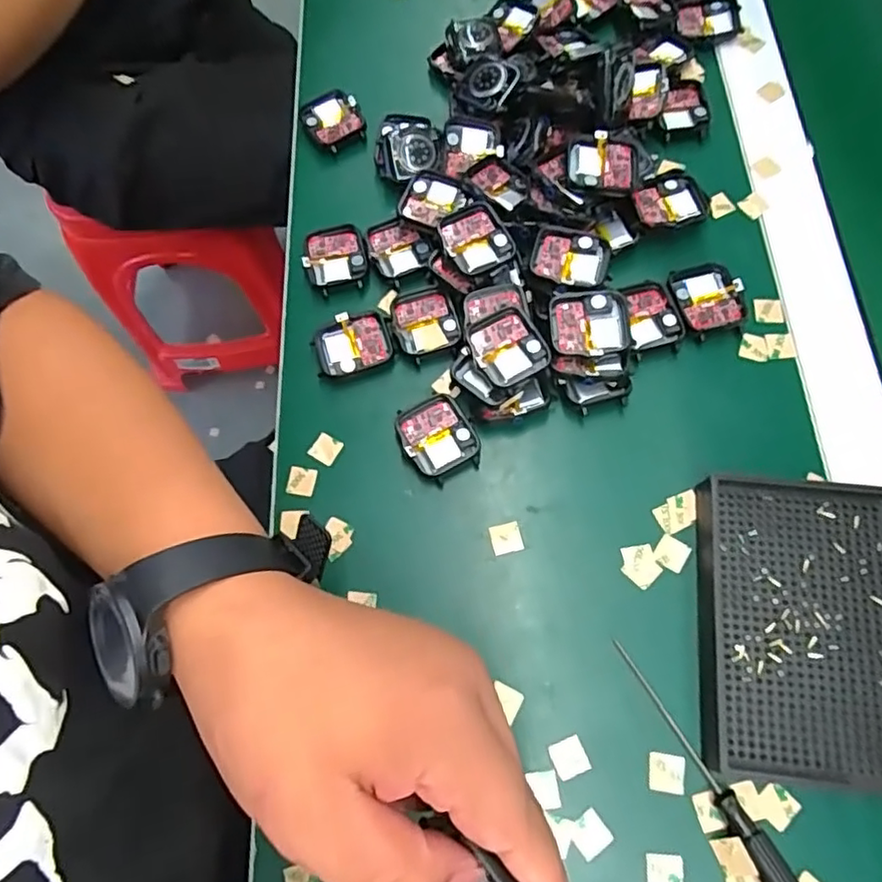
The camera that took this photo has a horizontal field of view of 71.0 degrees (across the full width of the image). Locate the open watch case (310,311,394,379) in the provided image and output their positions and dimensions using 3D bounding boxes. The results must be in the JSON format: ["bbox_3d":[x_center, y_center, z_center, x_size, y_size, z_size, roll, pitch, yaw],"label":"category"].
[{"bbox_3d":[-0.052,-0.057,0.366,0.045,0.008,0.037,-14,70,-2],"label":"open watch case"}]

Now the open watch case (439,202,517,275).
[{"bbox_3d":[0.021,-0.117,0.365,0.037,0.013,0.041,-26,71,-7],"label":"open watch case"}]

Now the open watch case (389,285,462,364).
[{"bbox_3d":[-0.009,-0.070,0.368,0.038,0.007,0.040,-14,70,-2],"label":"open watch case"}]

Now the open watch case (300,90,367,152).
[{"bbox_3d":[-0.074,-0.222,0.425,0.037,0.010,0.043,-27,71,-7],"label":"open watch case"}]

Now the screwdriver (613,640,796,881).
[{"bbox_3d":[0.121,0.151,0.277,0.011,0.013,0.130,-29,72,-8],"label":"screwdriver"}]

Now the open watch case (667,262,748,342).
[{"bbox_3d":[0.155,-0.082,0.359,0.037,0.010,0.044,-13,70,-2],"label":"open watch case"}]

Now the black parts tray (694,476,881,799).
[{"bbox_3d":[0.173,0.089,0.293,0.094,0.023,0.136,5,71,4],"label":"black parts tray"}]

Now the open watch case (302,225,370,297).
[{"bbox_3d":[-0.065,-0.115,0.386,0.038,0.005,0.045,-12,70,-2],"label":"open watch case"}]

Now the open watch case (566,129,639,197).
[{"bbox_3d":[0.096,-0.162,0.367,0.042,0.011,0.035,5,81,4],"label":"open watch case"}]

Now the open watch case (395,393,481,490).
[{"bbox_3d":[-0.002,-0.002,0.343,0.039,0.011,0.046,-26,71,-7],"label":"open watch case"}]

